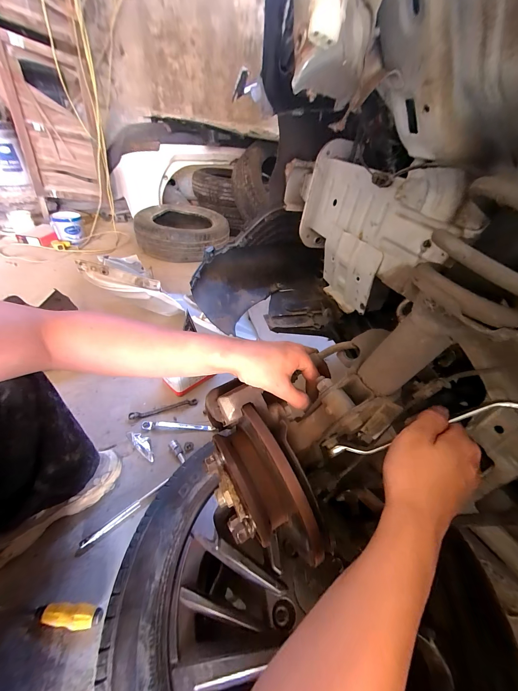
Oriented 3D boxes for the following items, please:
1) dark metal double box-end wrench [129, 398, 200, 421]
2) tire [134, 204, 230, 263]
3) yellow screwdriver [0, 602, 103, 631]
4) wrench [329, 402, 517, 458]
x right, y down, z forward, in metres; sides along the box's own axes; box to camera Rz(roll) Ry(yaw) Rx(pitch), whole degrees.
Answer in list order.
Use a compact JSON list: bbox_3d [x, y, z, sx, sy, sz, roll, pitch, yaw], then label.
[{"bbox_3d":[-0.286,0.192,0.781,0.197,0.009,0.024,-9,43,-18],"label":"dark metal double box-end wrench"},{"bbox_3d":[-0.474,-0.742,1.692,0.572,0.220,0.553,5,40,-2],"label":"tire"},{"bbox_3d":[-0.396,0.453,0.442,0.251,0.035,0.030,7,40,0],"label":"yellow screwdriver"},{"bbox_3d":[0.169,0.087,0.258,0.206,0.015,0.014,-29,32,26],"label":"wrench"}]

